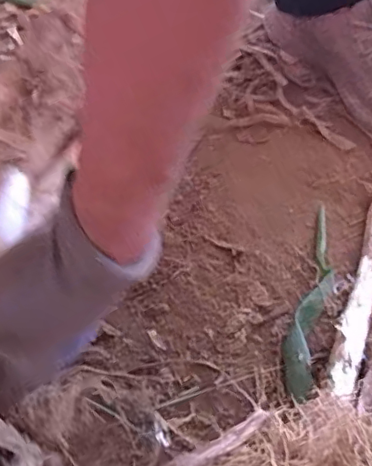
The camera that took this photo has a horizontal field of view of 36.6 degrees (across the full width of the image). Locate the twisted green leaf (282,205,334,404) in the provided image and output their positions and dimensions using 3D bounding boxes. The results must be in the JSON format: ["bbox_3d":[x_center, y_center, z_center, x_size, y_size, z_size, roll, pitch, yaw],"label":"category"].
[{"bbox_3d":[0.099,0.046,0.436,0.026,0.015,0.175,12,53,11],"label":"twisted green leaf"}]

